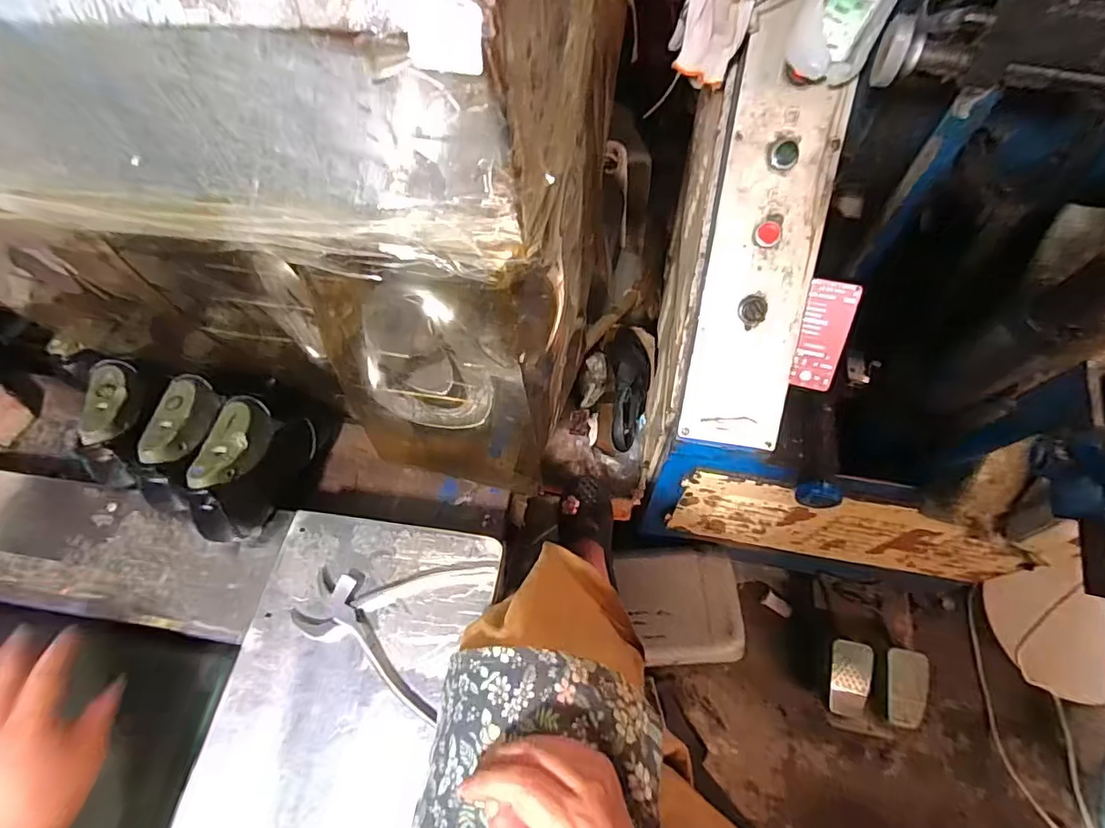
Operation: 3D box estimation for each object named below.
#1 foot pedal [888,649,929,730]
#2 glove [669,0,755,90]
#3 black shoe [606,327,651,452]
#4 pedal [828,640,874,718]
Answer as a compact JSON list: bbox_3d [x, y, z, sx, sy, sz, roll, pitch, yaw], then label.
[{"bbox_3d":[0.691,0.534,1.057,0.068,0.021,0.139,-3,74,41],"label":"foot pedal"},{"bbox_3d":[0.170,-0.412,0.595,0.078,0.083,0.038,12,64,8],"label":"glove"},{"bbox_3d":[0.145,-0.052,1.054,0.086,0.062,0.242,3,80,4],"label":"black shoe"},{"bbox_3d":[0.593,0.527,1.080,0.079,0.038,0.145,4,95,4],"label":"pedal"}]

